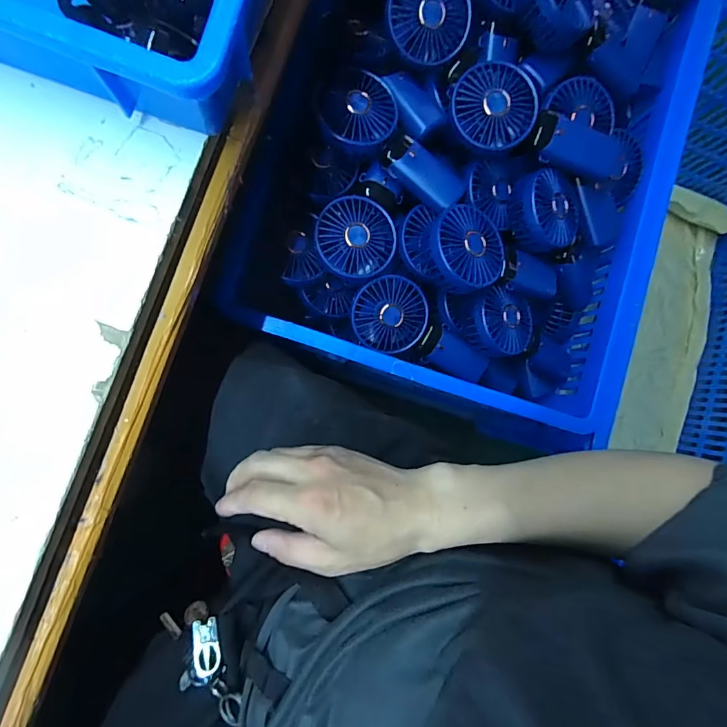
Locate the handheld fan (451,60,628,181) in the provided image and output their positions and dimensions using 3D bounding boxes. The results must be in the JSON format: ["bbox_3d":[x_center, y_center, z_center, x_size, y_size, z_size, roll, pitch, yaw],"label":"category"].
[{"bbox_3d":[0.189,-0.248,0.469,0.196,0.038,0.078,13,86,-16],"label":"handheld fan"}]

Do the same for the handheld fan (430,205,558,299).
[{"bbox_3d":[0.146,-0.113,0.485,0.188,0.035,0.088,9,86,-35],"label":"handheld fan"}]

